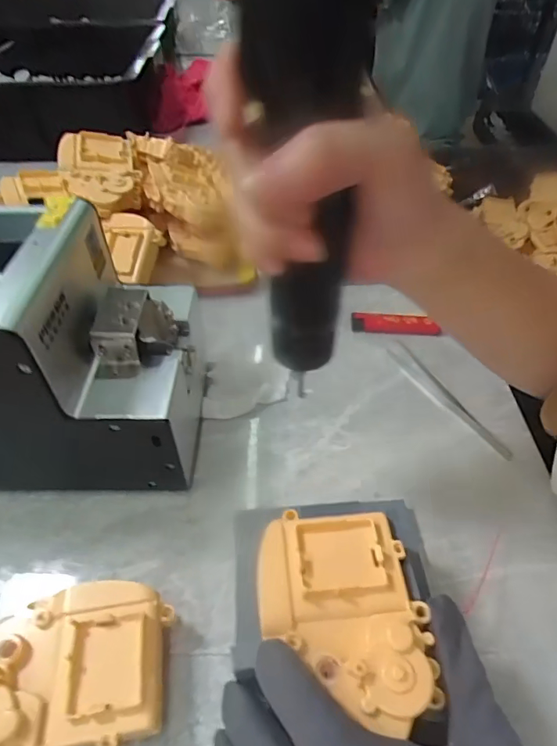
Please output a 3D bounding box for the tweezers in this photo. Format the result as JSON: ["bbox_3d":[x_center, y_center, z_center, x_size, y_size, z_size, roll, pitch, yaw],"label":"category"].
[{"bbox_3d":[0.129,0.020,0.370,0.019,0.004,0.128,-19,50,-17],"label":"tweezers"}]

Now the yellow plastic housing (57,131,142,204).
[{"bbox_3d":[-0.179,-0.205,0.464,0.070,0.016,0.099,-8,64,-13],"label":"yellow plastic housing"}]

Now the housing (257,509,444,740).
[{"bbox_3d":[0.029,0.103,0.210,0.073,0.012,0.088,-1,47,-1],"label":"housing"}]

